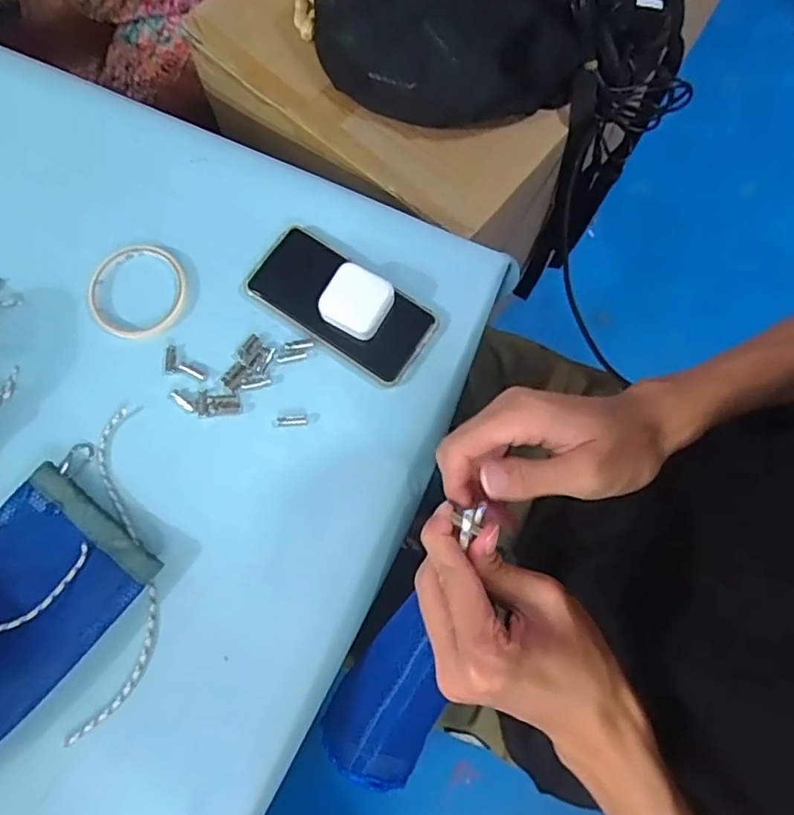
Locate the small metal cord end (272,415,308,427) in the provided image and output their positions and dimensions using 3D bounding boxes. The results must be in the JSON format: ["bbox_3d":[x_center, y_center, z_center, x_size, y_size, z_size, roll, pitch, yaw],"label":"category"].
[{"bbox_3d":[-0.092,0.011,0.507,0.030,0.004,0.010,-4,76,-1],"label":"small metal cord end"}]

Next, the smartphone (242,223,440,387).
[{"bbox_3d":[-0.050,-0.093,0.527,0.167,0.016,0.081,34,78,8],"label":"smartphone"}]

